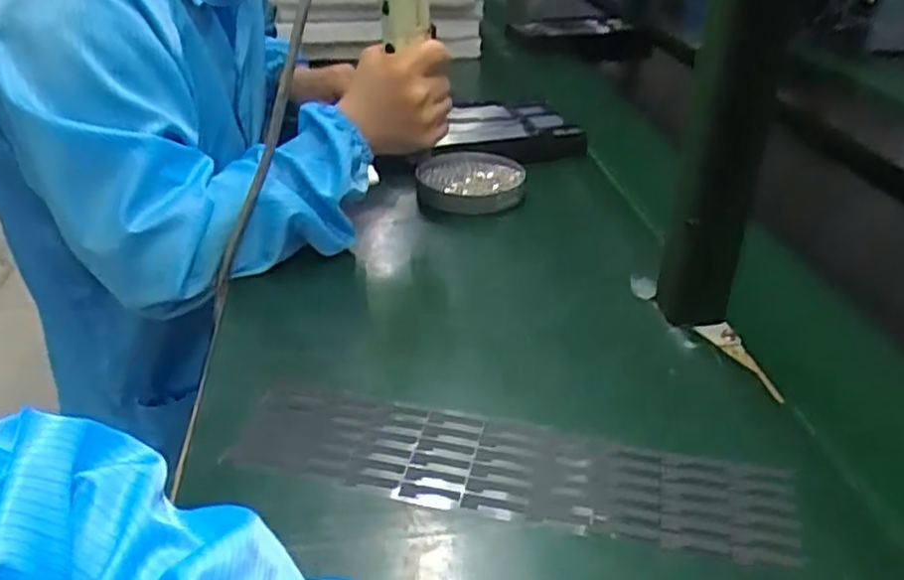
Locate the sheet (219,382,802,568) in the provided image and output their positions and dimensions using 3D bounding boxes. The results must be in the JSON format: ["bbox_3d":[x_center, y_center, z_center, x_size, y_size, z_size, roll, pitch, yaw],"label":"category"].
[{"bbox_3d":[0.030,0.106,0.443,0.333,0.004,0.081,7,33,11],"label":"sheet"}]

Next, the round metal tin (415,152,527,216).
[{"bbox_3d":[0.019,-0.122,0.803,0.119,0.035,0.117,-6,33,-10],"label":"round metal tin"}]

